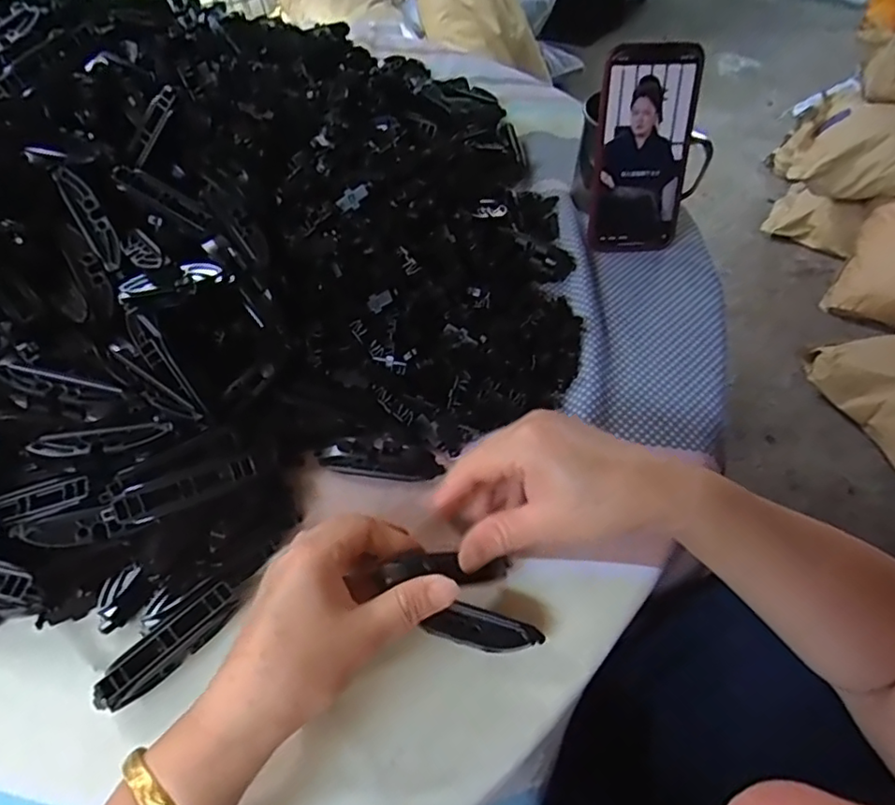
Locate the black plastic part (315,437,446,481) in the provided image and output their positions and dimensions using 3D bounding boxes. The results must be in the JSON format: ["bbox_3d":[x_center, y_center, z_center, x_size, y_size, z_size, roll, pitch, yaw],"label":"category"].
[{"bbox_3d":[-0.043,0.034,0.389,0.078,0.016,0.024,3,48,3],"label":"black plastic part"}]

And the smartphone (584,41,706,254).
[{"bbox_3d":[0.161,-0.205,0.497,0.078,0.156,0.018,-1,30,0],"label":"smartphone"}]

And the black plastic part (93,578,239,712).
[{"bbox_3d":[-0.144,0.125,0.312,0.018,0.016,0.075,33,56,26],"label":"black plastic part"}]

